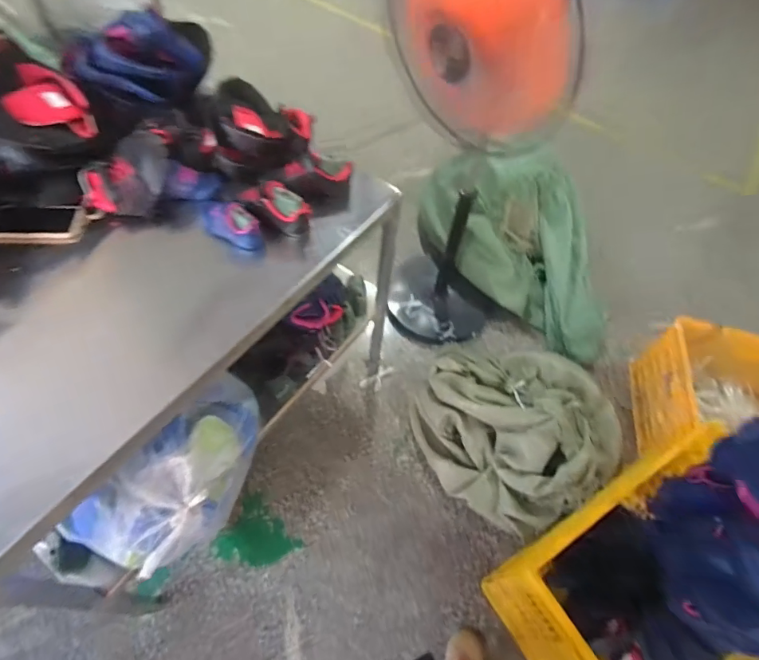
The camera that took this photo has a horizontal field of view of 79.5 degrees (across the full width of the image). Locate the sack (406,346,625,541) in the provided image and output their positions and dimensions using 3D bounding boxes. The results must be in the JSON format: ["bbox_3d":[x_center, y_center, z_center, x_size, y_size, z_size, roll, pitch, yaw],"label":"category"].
[{"bbox_3d":[0.448,0.274,1.464,0.640,0.183,0.570,-26,64,-18],"label":"sack"}]

